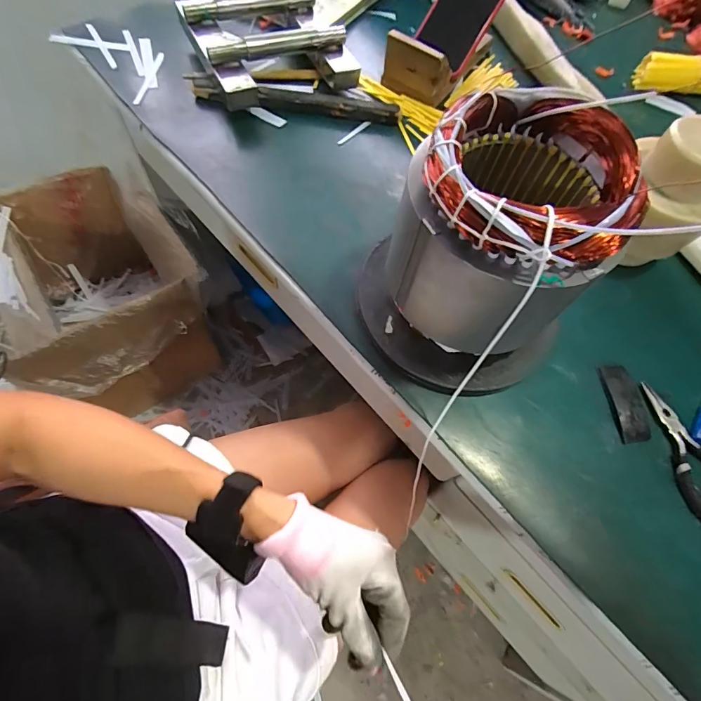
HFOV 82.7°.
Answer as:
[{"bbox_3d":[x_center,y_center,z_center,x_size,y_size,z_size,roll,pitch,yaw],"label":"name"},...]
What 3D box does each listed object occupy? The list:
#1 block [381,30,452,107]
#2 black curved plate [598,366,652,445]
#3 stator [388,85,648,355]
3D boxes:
[{"bbox_3d":[0.085,-0.364,0.519,0.091,0.065,0.024,27,64,9],"label":"block"},{"bbox_3d":[0.255,0.048,0.367,0.030,0.004,0.072,-2,64,-6],"label":"black curved plate"},{"bbox_3d":[0.116,-0.085,0.303,0.138,0.139,0.130,2,63,-4],"label":"stator"}]

